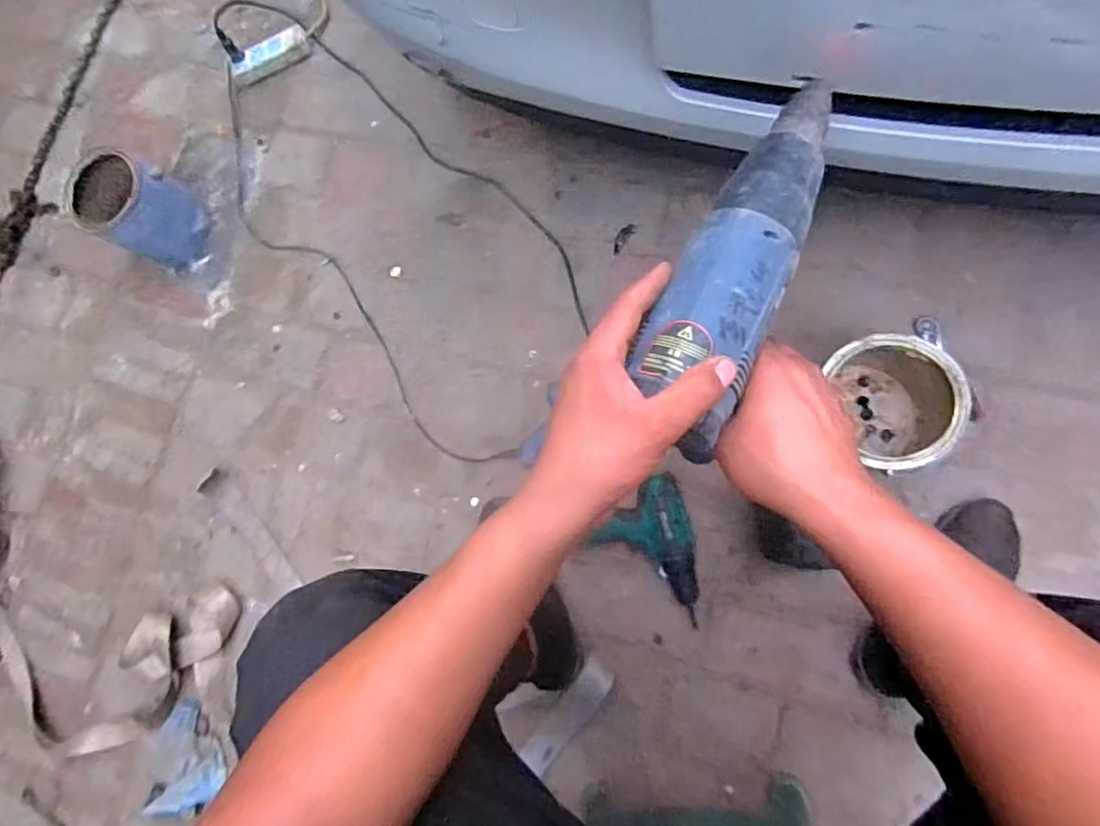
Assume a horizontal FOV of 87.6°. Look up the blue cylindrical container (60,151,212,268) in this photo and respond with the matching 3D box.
[{"bbox_3d":[-0.742,-0.371,1.042,0.169,0.138,0.154,29,92,15],"label":"blue cylindrical container"}]

